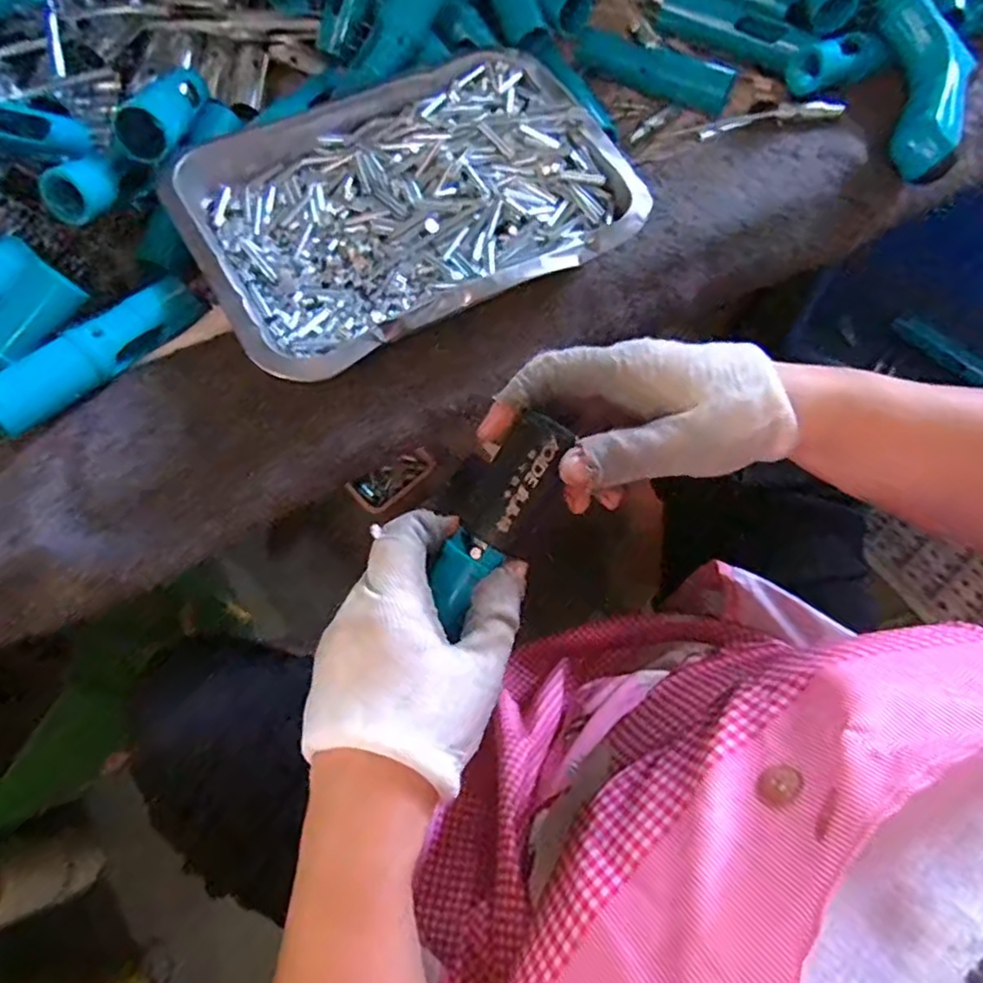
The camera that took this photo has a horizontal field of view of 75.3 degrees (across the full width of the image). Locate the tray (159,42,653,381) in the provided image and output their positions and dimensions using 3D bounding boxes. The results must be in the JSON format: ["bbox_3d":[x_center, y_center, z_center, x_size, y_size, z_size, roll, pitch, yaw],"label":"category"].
[{"bbox_3d":[-0.057,-0.188,0.398,0.251,0.035,0.200,-23,70,-11],"label":"tray"}]

